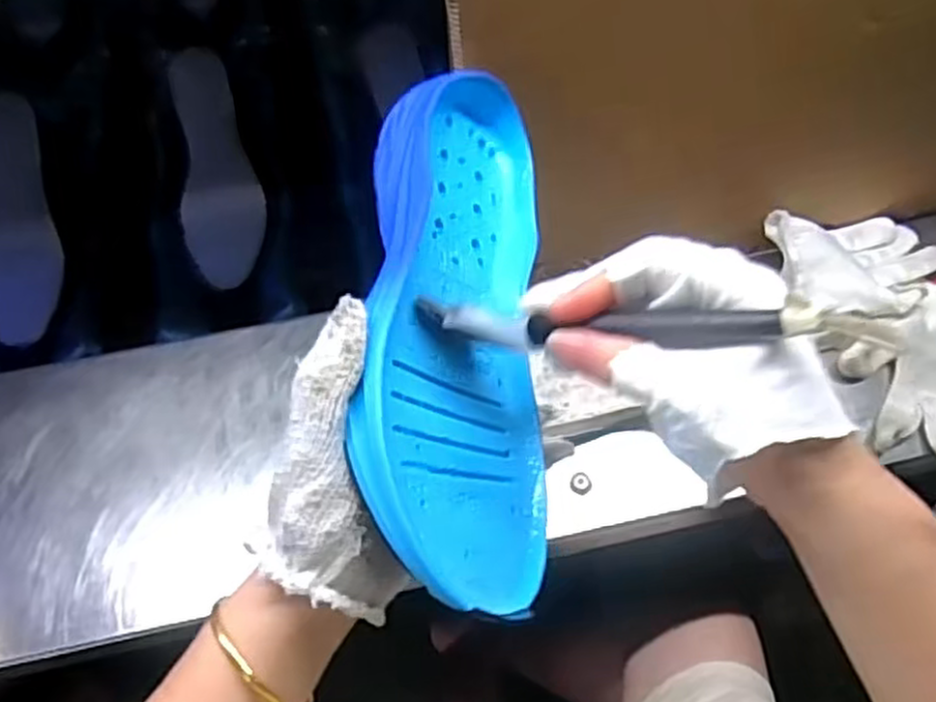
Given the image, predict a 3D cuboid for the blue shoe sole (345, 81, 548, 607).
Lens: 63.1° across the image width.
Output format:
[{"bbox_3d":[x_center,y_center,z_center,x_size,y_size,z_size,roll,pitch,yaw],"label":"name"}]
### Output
[{"bbox_3d":[-0.007,-0.015,0.358,0.095,0.045,0.257,19,60,-37],"label":"blue shoe sole"}]

